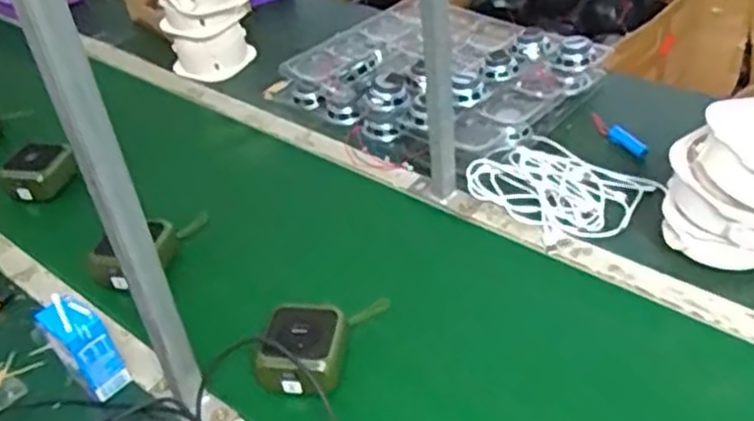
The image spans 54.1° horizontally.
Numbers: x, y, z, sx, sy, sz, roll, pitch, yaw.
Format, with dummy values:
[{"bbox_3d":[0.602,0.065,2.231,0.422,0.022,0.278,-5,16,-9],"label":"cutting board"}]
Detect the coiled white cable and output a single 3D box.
[{"bbox_3d":[0.254,-0.035,1.008,0.196,0.025,0.204,-31,45,-25],"label":"coiled white cable"}]

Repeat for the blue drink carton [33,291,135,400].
[{"bbox_3d":[-0.321,0.151,0.809,0.060,0.118,0.052,29,52,36],"label":"blue drink carton"}]

